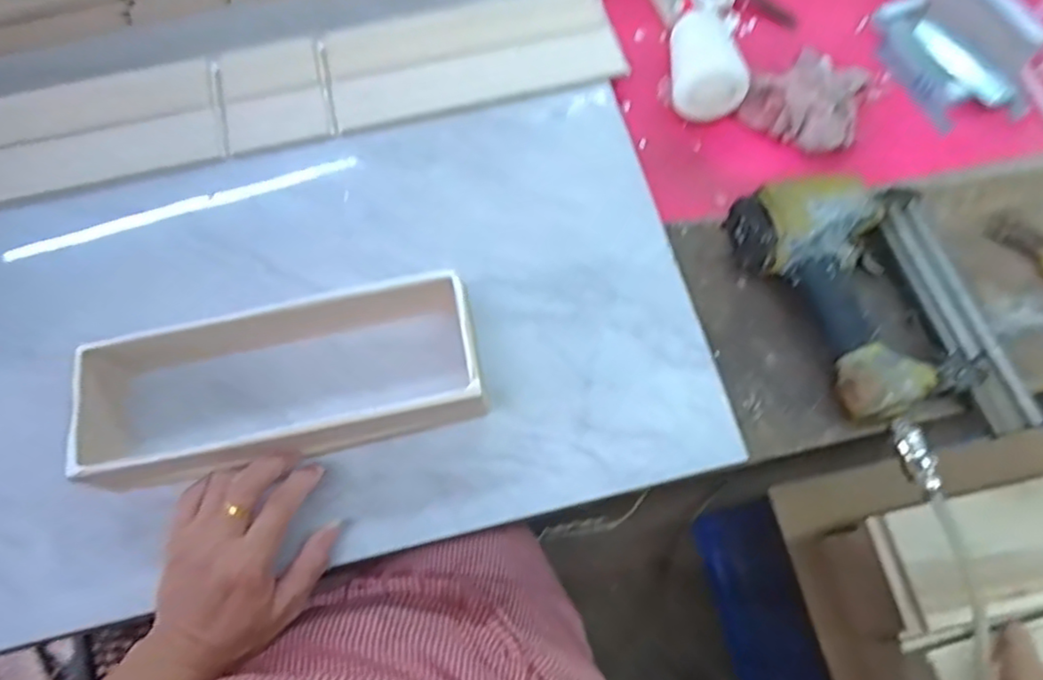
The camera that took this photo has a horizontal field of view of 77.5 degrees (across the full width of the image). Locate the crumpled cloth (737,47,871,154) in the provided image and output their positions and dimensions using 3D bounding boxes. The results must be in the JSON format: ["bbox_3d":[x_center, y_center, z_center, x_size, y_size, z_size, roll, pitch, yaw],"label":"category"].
[{"bbox_3d":[0.273,-0.234,0.599,0.101,0.036,0.113,34,72,13],"label":"crumpled cloth"}]

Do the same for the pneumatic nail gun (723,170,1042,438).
[{"bbox_3d":[0.275,-0.026,0.500,0.155,0.057,0.221,-15,69,-6],"label":"pneumatic nail gun"}]

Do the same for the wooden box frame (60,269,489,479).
[{"bbox_3d":[-0.175,0.033,0.476,0.283,0.059,0.109,-10,68,-4],"label":"wooden box frame"}]

